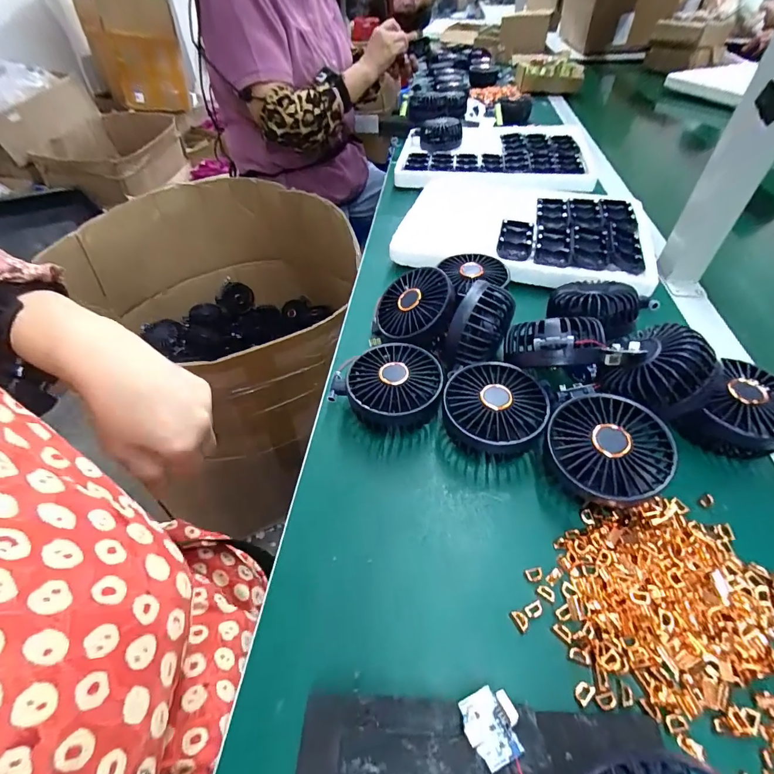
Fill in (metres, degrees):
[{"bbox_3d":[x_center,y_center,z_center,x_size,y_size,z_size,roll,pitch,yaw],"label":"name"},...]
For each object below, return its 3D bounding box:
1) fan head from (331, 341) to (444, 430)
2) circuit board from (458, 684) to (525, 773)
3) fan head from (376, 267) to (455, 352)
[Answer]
[{"bbox_3d":[0.003,0.000,0.367,0.089,0.045,0.083,3,48,-4],"label":"fan head"},{"bbox_3d":[0.053,0.171,0.201,0.025,0.014,0.031,-15,36,-22],"label":"circuit board"},{"bbox_3d":[0.032,-0.079,0.411,0.085,0.042,0.099,6,67,32],"label":"fan head"}]

